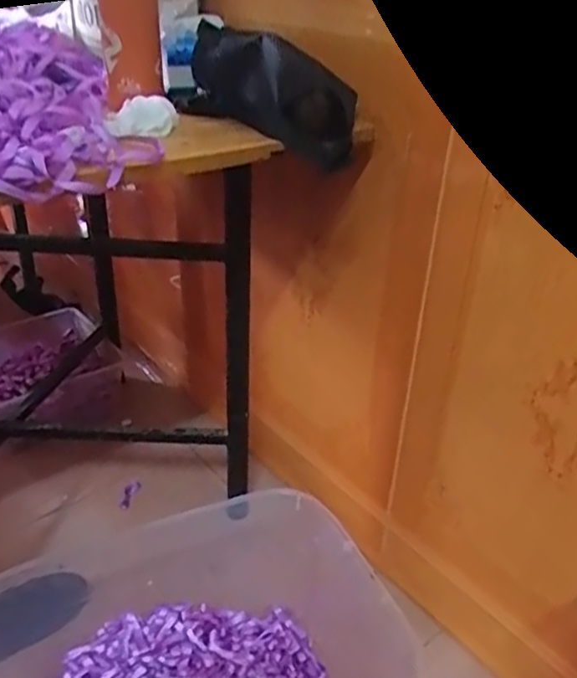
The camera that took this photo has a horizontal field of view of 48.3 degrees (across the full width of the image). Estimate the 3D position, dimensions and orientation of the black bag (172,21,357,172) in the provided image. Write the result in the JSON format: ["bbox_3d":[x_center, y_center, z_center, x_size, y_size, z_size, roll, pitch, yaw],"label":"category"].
[{"bbox_3d":[-0.032,-0.292,0.776,0.234,0.132,0.083,20,35,26],"label":"black bag"}]

